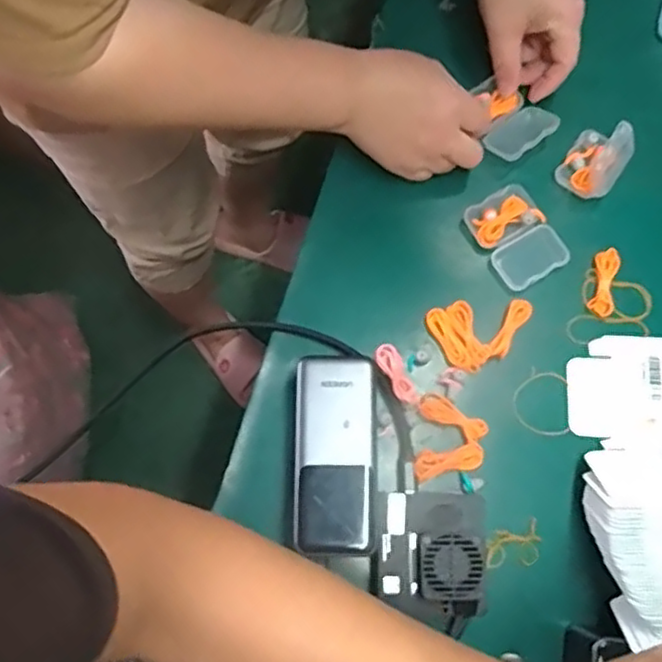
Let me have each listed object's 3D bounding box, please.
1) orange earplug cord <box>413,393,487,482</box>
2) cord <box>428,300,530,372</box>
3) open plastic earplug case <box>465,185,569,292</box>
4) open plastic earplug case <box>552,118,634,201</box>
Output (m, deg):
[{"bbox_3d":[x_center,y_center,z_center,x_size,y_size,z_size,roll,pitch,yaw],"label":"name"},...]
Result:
[{"bbox_3d":[0.087,0.078,0.489,0.049,0.009,0.062,7,75,0],"label":"orange earplug cord"},{"bbox_3d":[0.117,-0.004,0.513,0.075,0.013,0.053,-24,77,-8],"label":"cord"},{"bbox_3d":[0.146,-0.074,0.534,0.055,0.008,0.076,-33,79,-10],"label":"open plastic earplug case"},{"bbox_3d":[0.213,-0.137,0.537,0.044,0.040,0.052,35,77,7],"label":"open plastic earplug case"}]

